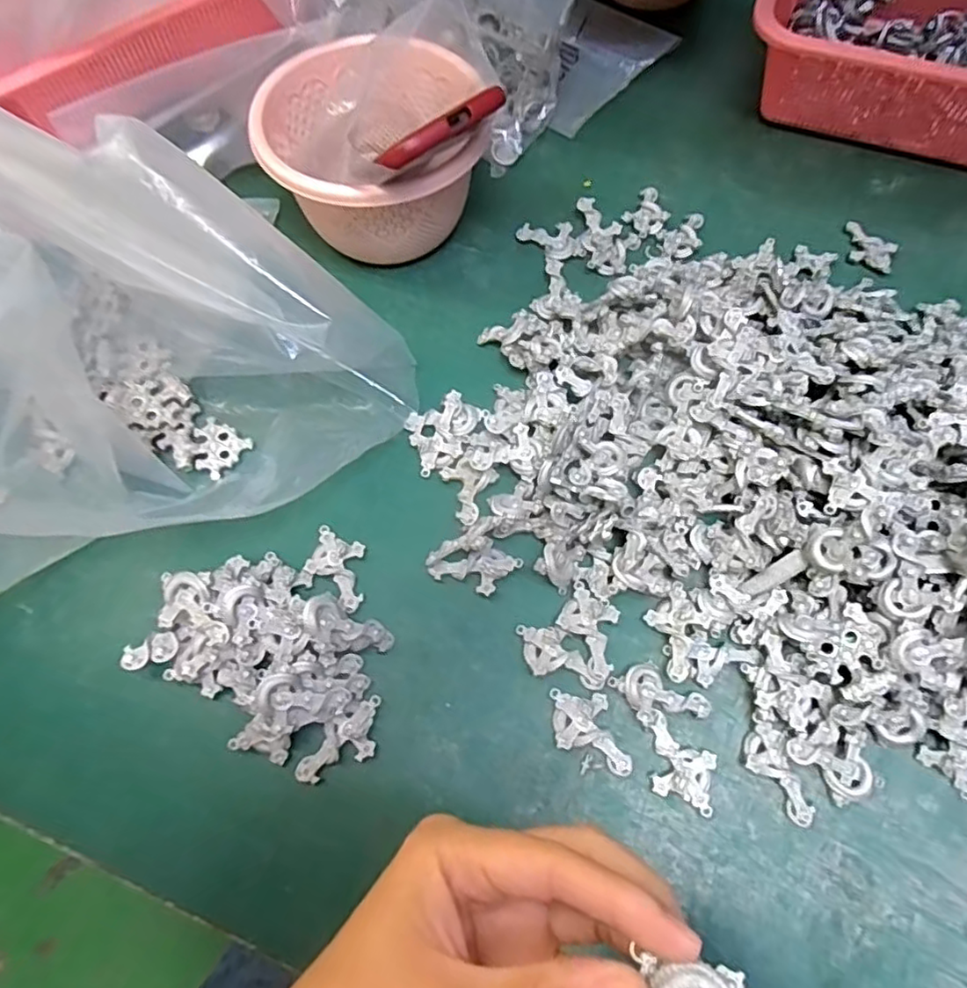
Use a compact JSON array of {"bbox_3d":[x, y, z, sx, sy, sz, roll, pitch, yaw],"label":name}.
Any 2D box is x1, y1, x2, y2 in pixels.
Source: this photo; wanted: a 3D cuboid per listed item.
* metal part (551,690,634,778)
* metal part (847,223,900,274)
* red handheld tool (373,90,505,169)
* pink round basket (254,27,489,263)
[{"bbox_3d":[0.055,0.121,0.320,0.040,0.006,0.036,5,65,2],"label":"metal part"},{"bbox_3d":[0.276,-0.177,0.451,0.038,0.007,0.034,29,68,12],"label":"metal part"},{"bbox_3d":[-0.020,-0.199,0.341,0.081,0.018,0.012,-34,71,-13],"label":"red handheld tool"},{"bbox_3d":[-0.076,-0.219,0.425,0.130,0.093,0.141,0,65,0],"label":"pink round basket"}]

